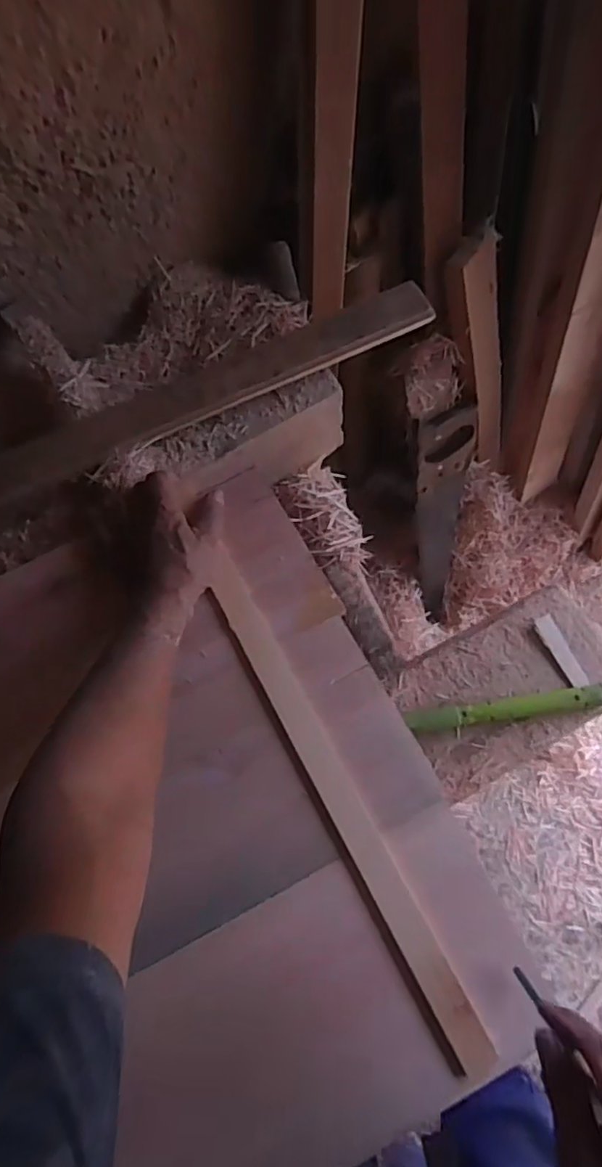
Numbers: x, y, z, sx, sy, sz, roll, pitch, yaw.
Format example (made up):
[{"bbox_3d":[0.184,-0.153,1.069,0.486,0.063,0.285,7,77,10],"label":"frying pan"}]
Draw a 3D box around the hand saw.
[{"bbox_3d":[0.272,-0.111,1.124,0.118,0.476,0.032,-15,44,-7],"label":"hand saw"}]

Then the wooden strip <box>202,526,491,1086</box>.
[{"bbox_3d":[0.028,0.181,0.518,0.032,0.008,0.463,-26,75,-10],"label":"wooden strip"}]

